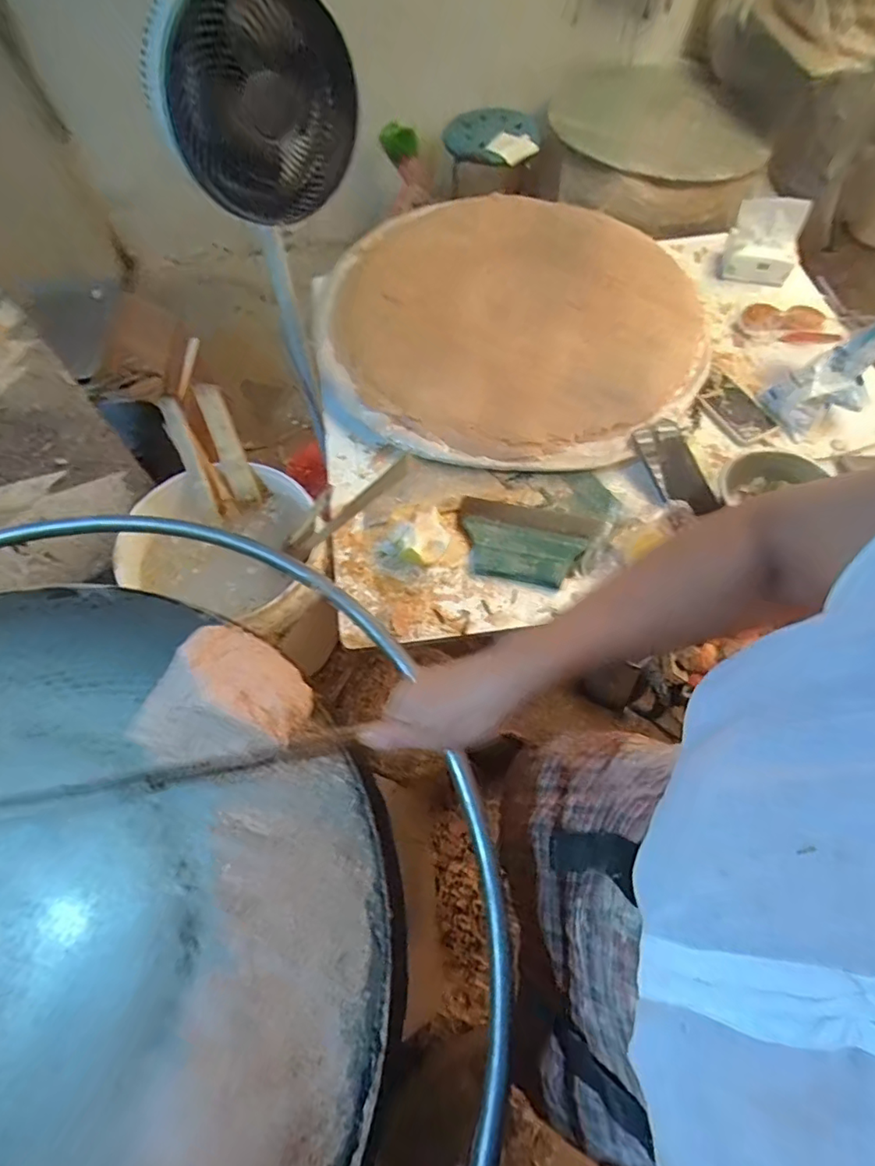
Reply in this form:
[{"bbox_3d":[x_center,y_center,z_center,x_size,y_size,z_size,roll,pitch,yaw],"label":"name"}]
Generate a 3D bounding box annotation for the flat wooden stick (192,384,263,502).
[{"bbox_3d":[-0.314,-0.205,0.837,0.038,0.177,0.013,-21,28,-11],"label":"flat wooden stick"}]

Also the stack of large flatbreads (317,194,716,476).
[{"bbox_3d":[0.140,-0.483,0.961,0.633,0.049,0.634,12,63,7],"label":"stack of large flatbreads"}]

